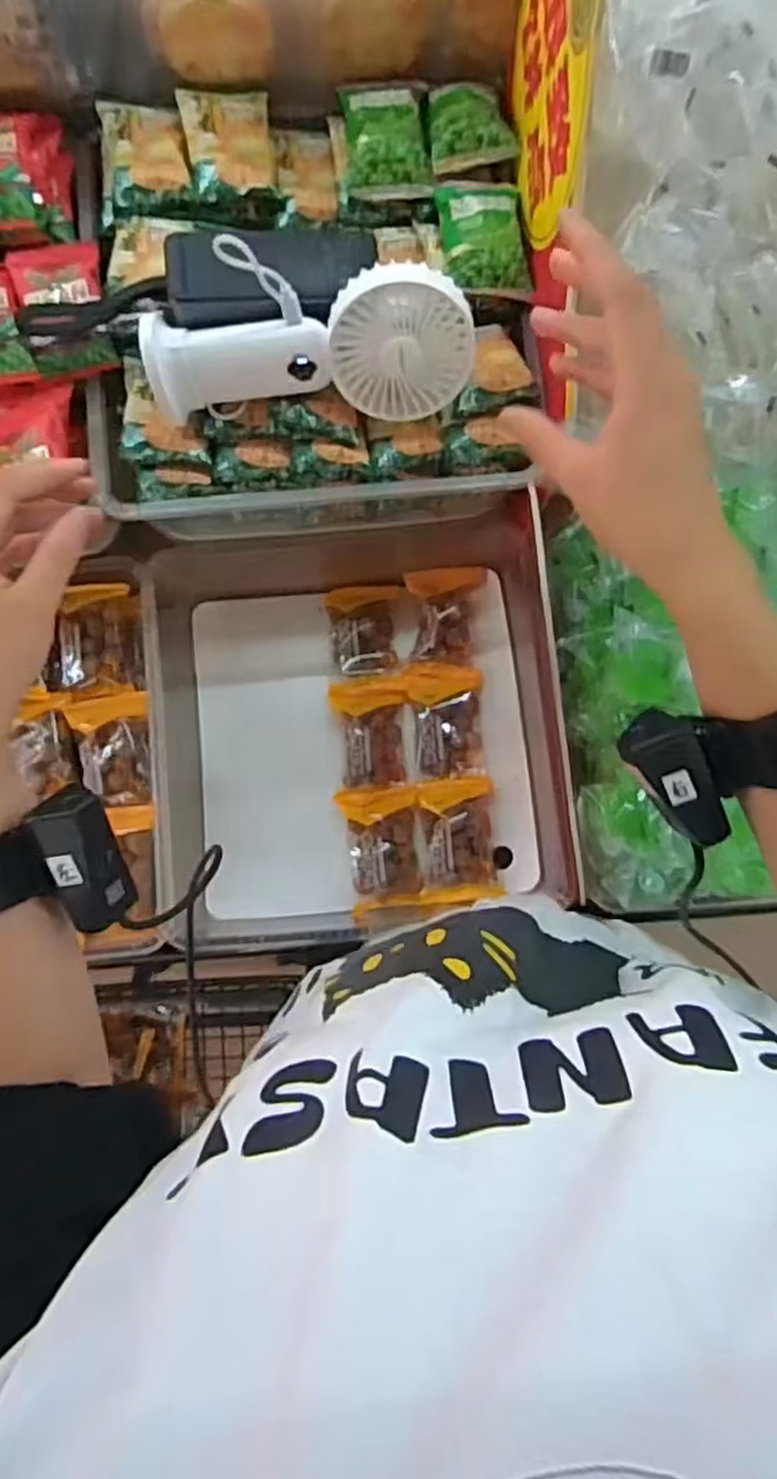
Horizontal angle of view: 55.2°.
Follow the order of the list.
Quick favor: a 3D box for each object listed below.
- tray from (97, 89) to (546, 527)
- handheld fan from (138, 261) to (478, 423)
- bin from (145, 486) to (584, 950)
[{"bbox_3d":[-0.053,-0.299,0.526,0.289,0.108,0.274,-4,82,1],"label":"tray"},{"bbox_3d":[-0.047,-0.235,0.452,0.192,0.083,0.033,-4,45,0],"label":"handheld fan"},{"bbox_3d":[-0.024,-0.012,0.604,0.336,0.114,0.323,-8,82,0],"label":"bin"}]

